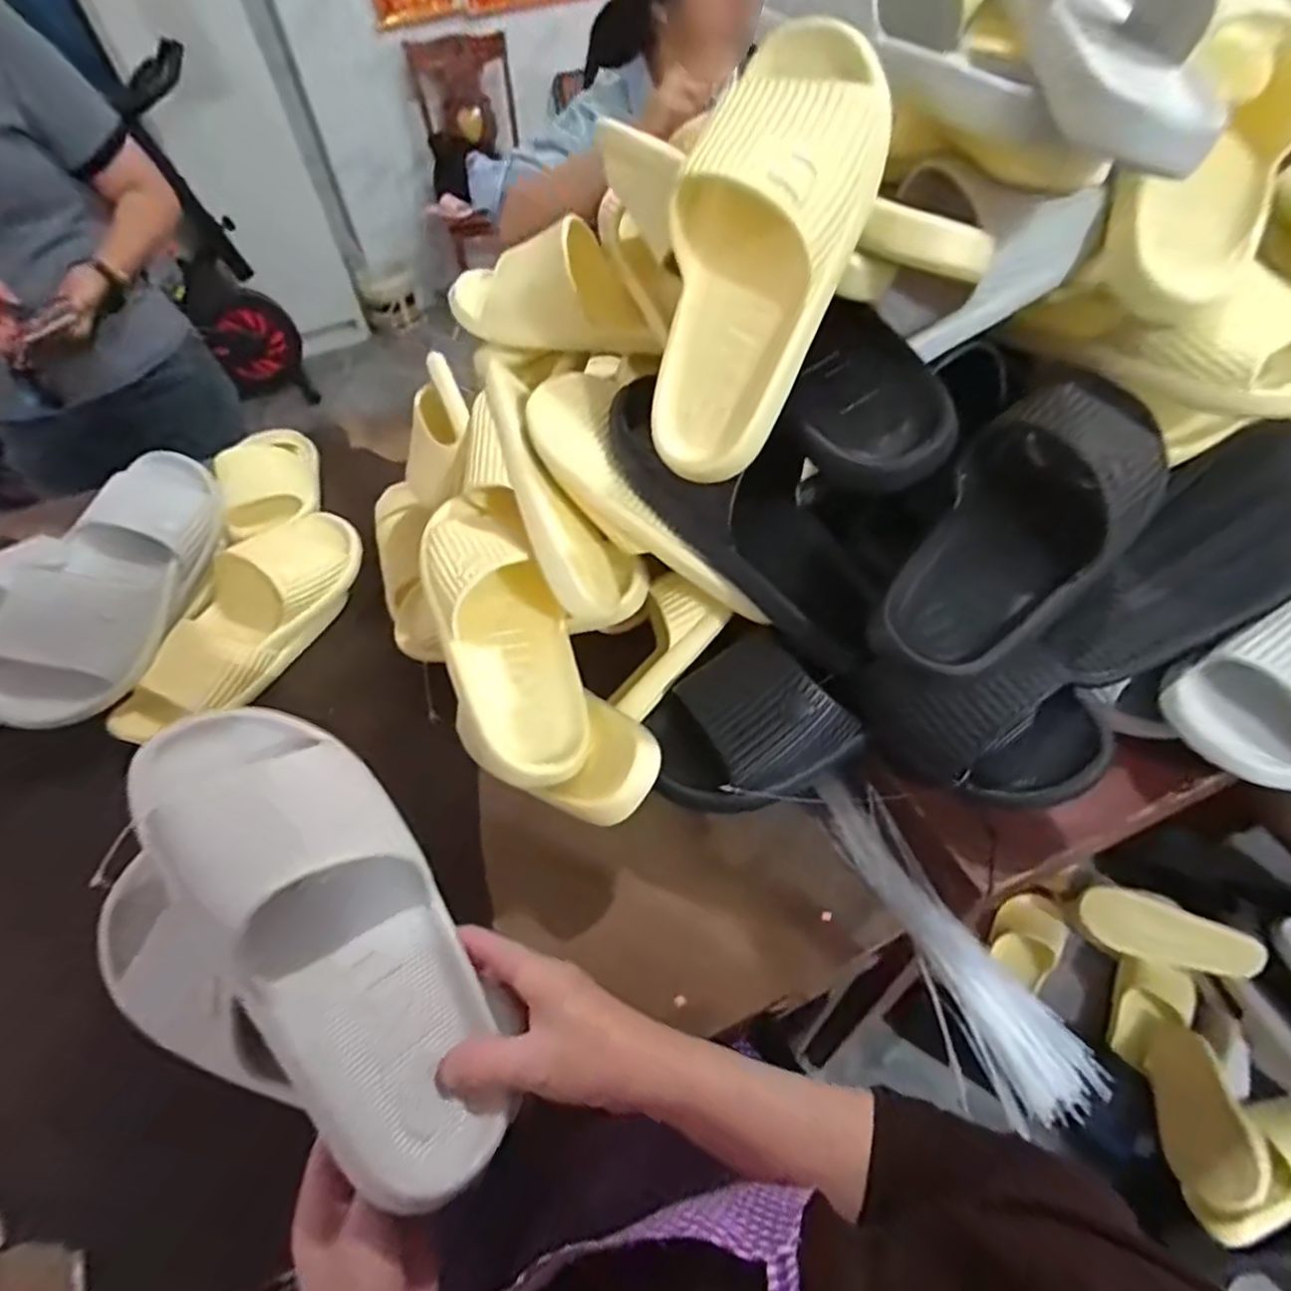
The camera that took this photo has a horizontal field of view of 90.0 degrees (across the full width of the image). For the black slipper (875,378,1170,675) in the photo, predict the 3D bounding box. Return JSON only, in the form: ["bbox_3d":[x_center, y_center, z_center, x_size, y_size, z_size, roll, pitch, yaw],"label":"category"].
[{"bbox_3d":[0.239,-0.078,0.403,0.105,0.060,0.241,33,75,28],"label":"black slipper"}]

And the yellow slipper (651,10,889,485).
[{"bbox_3d":[0.060,-0.223,0.383,0.107,0.244,0.060,24,21,24],"label":"yellow slipper"}]

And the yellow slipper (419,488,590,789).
[{"bbox_3d":[-0.113,-0.018,0.500,0.099,0.077,0.258,-16,67,-9],"label":"yellow slipper"}]

